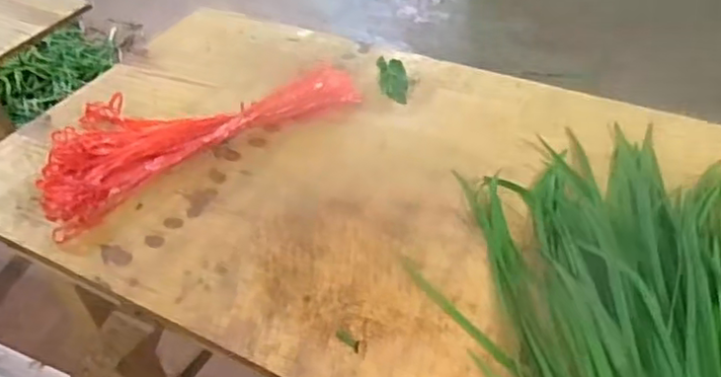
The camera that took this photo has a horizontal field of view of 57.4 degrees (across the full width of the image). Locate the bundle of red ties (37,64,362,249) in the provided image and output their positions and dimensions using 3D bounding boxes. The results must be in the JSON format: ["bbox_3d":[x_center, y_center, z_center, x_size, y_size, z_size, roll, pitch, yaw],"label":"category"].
[{"bbox_3d":[-0.187,-0.085,0.722,0.348,0.033,0.166,-29,47,-24],"label":"bundle of red ties"}]

